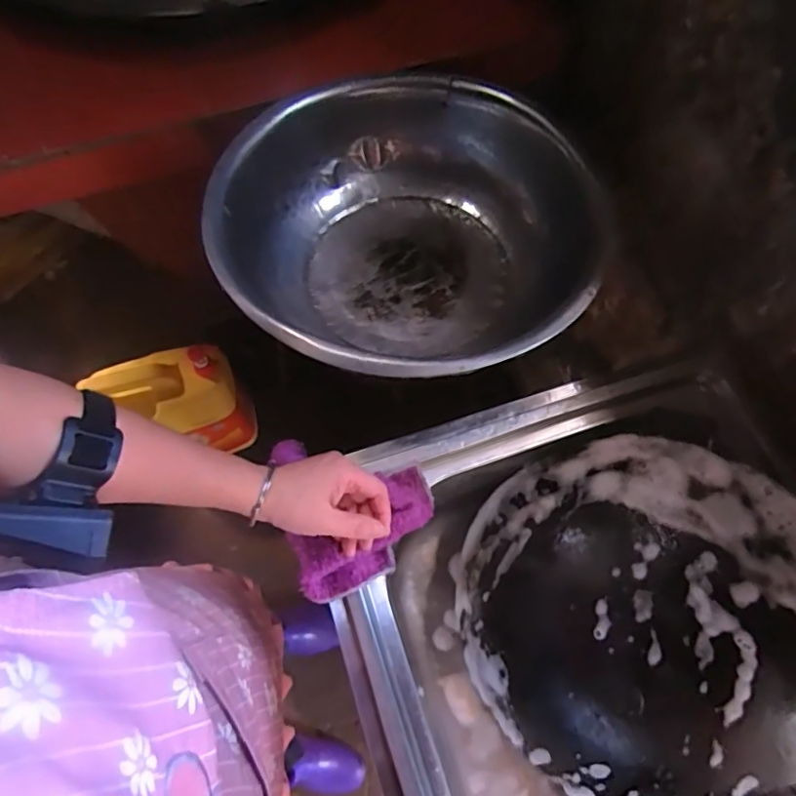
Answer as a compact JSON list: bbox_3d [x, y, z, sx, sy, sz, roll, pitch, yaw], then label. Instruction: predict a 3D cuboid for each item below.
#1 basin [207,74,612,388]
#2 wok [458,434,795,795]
[{"bbox_3d":[0.013,-0.168,0.602,0.369,0.136,0.377,0,68,-1],"label":"basin"},{"bbox_3d":[0.225,0.215,0.520,0.376,0.166,0.344,10,75,36],"label":"wok"}]

